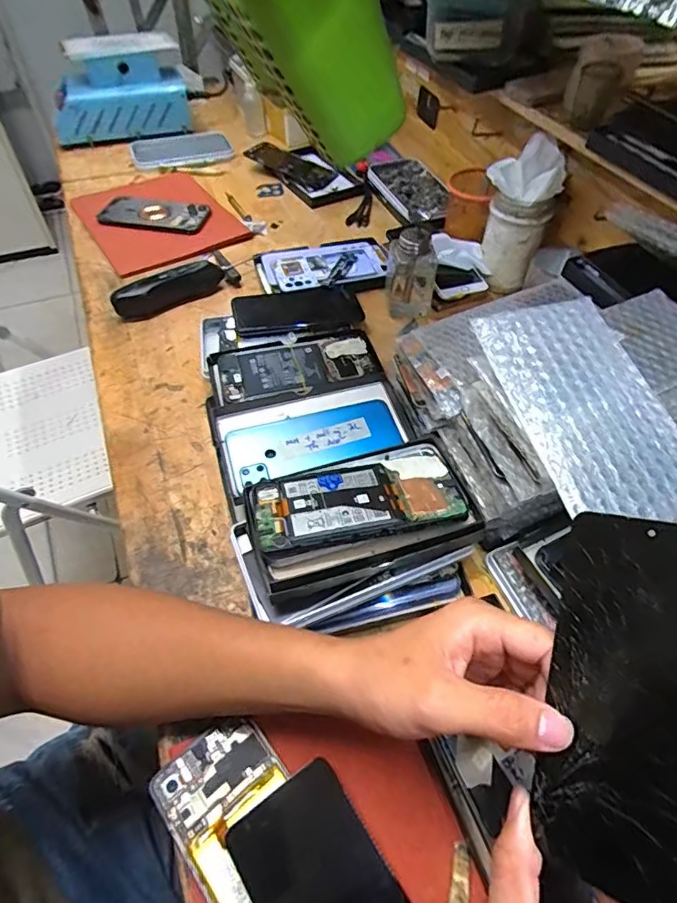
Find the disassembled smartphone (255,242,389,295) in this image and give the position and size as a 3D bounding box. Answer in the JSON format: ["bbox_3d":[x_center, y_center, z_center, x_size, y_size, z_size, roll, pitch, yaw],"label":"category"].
[{"bbox_3d":[-0.020,-0.251,0.677,0.172,0.014,0.087,-12,54,-10],"label":"disassembled smartphone"}]

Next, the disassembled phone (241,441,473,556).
[{"bbox_3d":[0.013,0.036,0.394,0.164,0.010,0.083,-11,43,-11],"label":"disassembled phone"}]

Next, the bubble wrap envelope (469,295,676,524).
[{"bbox_3d":[0.166,-0.031,0.328,0.098,0.006,0.168,-14,66,-10],"label":"bubble wrap envelope"}]

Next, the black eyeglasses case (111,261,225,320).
[{"bbox_3d":[-0.215,-0.208,0.632,0.141,0.046,0.023,-27,58,-20],"label":"black eyeglasses case"}]

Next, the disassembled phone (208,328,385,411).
[{"bbox_3d":[-0.045,-0.091,0.534,0.173,0.014,0.091,-15,57,-13],"label":"disassembled phone"}]

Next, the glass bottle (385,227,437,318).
[{"bbox_3d":[0.091,-0.221,0.621,0.061,0.109,0.047,8,53,5],"label":"glass bottle"}]

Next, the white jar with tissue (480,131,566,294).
[{"bbox_3d":[0.219,-0.288,0.612,0.076,0.153,0.071,1,53,-1],"label":"white jar with tissue"}]

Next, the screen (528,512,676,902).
[{"bbox_3d":[0.133,0.111,0.225,0.072,0.004,0.158,4,78,44],"label":"screen"}]

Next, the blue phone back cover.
[{"bbox_3d":[-0.024,-0.013,0.478,0.164,0.008,0.066,-17,61,-15],"label":"blue phone back cover"}]

